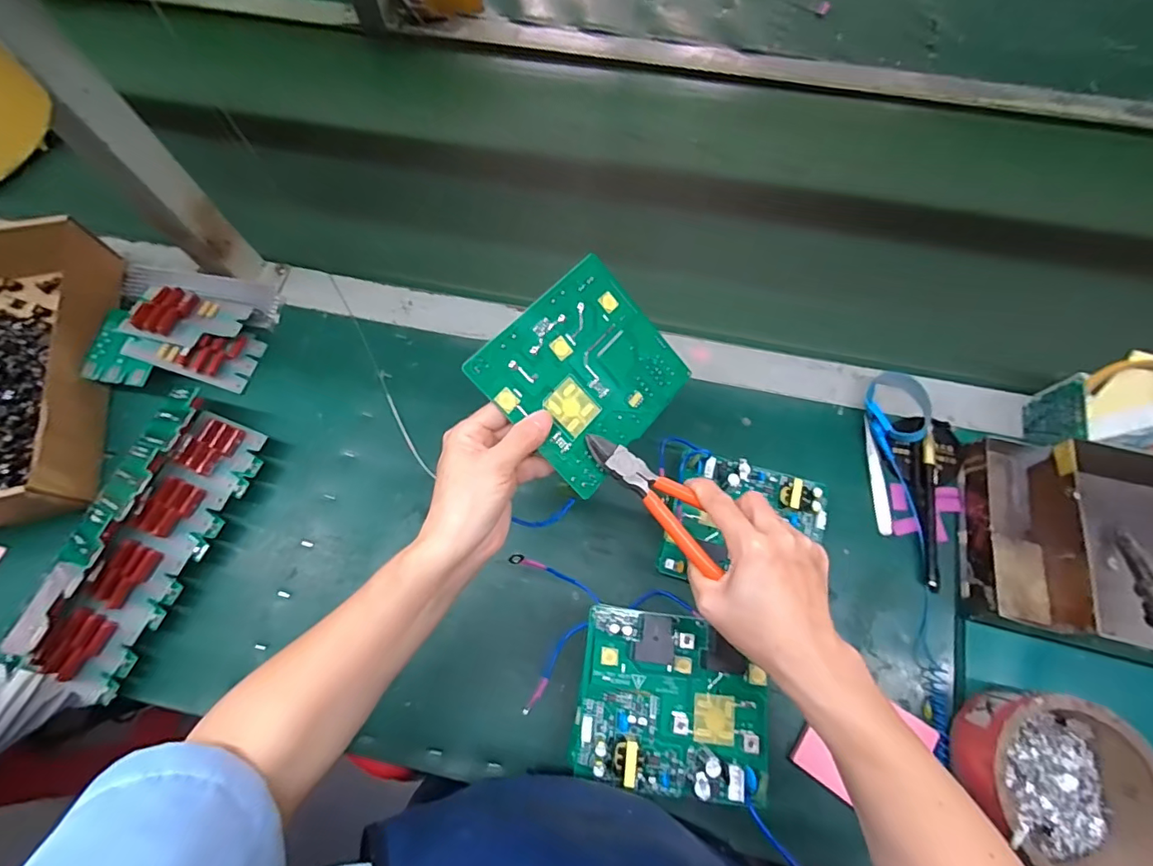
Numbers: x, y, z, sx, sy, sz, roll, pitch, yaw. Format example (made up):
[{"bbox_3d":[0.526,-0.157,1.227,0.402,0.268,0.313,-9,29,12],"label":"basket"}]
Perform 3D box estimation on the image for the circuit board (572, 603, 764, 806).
[{"bbox_3d":[0.068,0.187,0.356,0.130,0.028,0.111,9,70,4],"label":"circuit board"}]

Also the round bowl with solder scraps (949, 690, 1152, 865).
[{"bbox_3d":[0.360,0.263,0.386,0.122,0.053,0.118,0,70,1],"label":"round bowl with solder scraps"}]

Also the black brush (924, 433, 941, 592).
[{"bbox_3d":[0.328,0.071,0.472,0.013,0.015,0.141,8,70,4],"label":"black brush"}]

